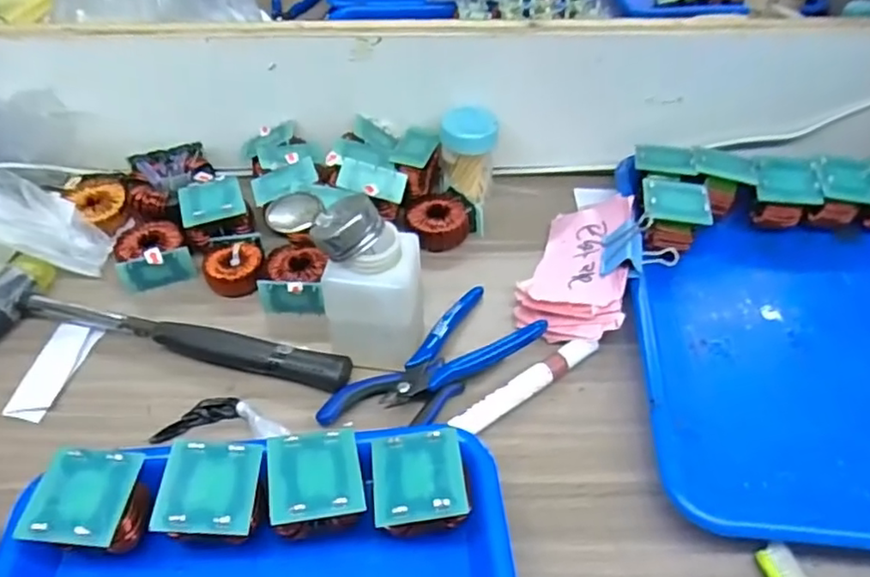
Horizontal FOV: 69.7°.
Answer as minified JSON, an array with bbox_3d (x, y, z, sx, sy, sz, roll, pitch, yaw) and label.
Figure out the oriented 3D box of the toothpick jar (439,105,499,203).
[{"bbox_3d":[0.026,-0.110,0.512,0.045,0.065,0.043,1,47,1],"label":"toothpick jar"}]

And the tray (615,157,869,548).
[{"bbox_3d":[0.258,0.036,0.407,0.249,0.034,0.283,7,47,7],"label":"tray"}]

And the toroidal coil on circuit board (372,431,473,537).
[{"bbox_3d":[-0.008,0.107,0.324,0.047,0.048,0.048,-4,47,-4],"label":"toroidal coil on circuit board"}]

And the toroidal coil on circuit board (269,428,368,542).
[{"bbox_3d":[-0.061,0.105,0.327,0.045,0.044,0.046,-10,47,-9],"label":"toroidal coil on circuit board"}]

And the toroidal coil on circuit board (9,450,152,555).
[{"bbox_3d":[-0.171,0.115,0.319,0.047,0.045,0.047,1,47,1],"label":"toroidal coil on circuit board"}]

